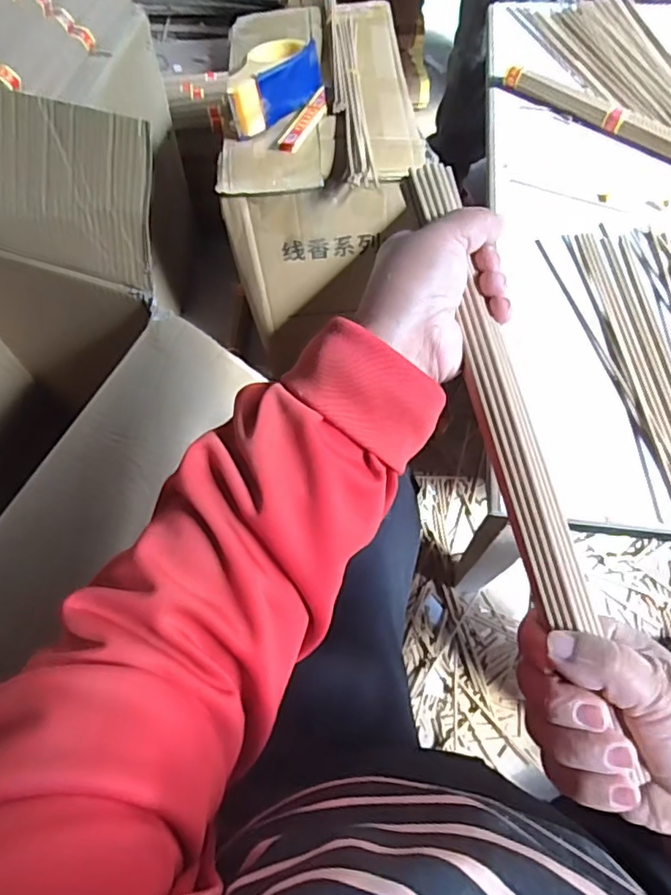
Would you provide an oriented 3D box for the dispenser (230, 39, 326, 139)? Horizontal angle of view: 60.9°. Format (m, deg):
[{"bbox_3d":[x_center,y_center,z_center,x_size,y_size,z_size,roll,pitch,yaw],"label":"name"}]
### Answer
[{"bbox_3d":[-0.072,-0.474,0.738,0.095,0.052,0.154,6,62,6],"label":"dispenser"}]

